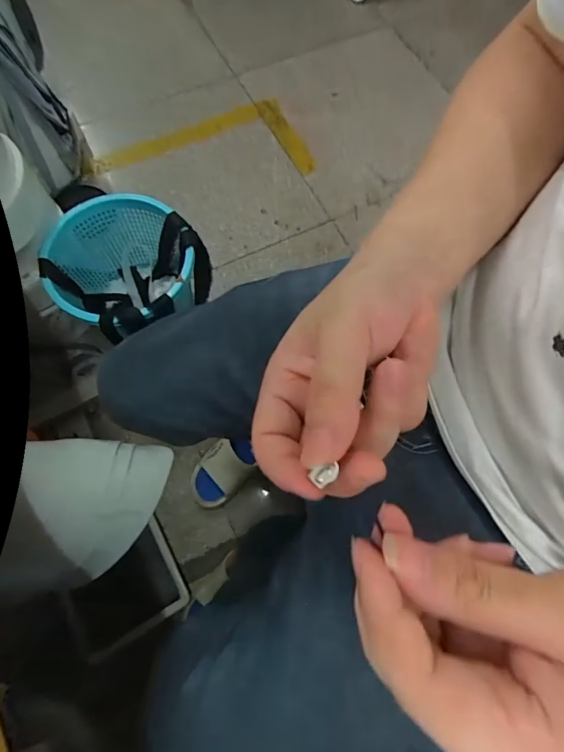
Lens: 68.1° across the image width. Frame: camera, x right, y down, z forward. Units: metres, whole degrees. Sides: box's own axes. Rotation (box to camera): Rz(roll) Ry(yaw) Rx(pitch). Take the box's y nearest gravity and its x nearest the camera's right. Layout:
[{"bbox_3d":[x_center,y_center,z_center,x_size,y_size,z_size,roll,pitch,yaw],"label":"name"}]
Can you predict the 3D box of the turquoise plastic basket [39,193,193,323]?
[{"bbox_3d":[-0.309,-0.203,0.832,0.258,0.204,0.225,-19,73,-9],"label":"turquoise plastic basket"}]

